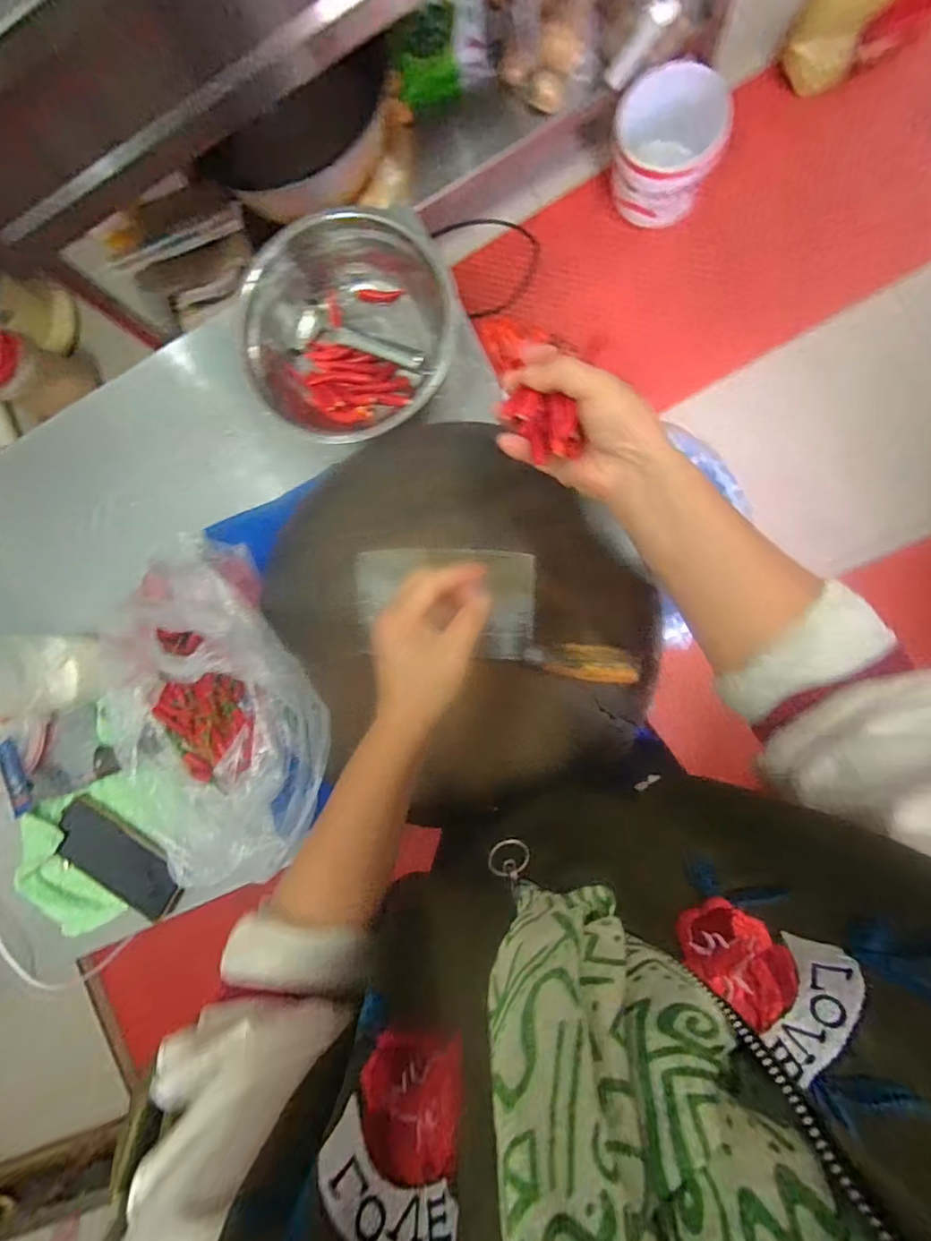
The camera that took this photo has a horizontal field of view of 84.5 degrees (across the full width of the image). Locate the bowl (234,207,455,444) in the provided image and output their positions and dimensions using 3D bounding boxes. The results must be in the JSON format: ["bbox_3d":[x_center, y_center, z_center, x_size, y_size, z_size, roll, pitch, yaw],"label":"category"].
[{"bbox_3d":[-0.121,-0.280,0.512,0.198,0.088,0.185,0,90,9],"label":"bowl"}]

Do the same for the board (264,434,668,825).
[{"bbox_3d":[-0.004,-0.005,0.490,0.333,0.049,0.349,0,90,9],"label":"board"}]

